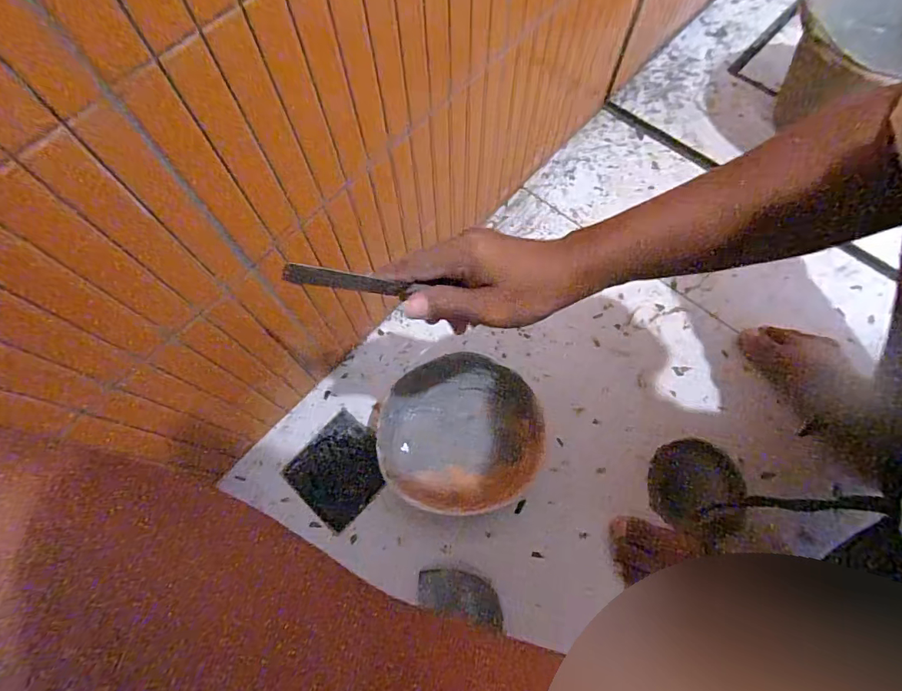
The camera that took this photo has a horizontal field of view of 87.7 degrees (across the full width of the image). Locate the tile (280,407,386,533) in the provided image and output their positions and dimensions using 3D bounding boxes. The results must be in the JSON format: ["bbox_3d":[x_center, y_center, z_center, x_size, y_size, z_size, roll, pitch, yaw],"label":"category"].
[{"bbox_3d":[-0.134,0.148,0.572,0.103,0.011,0.108,39,74,16],"label":"tile"}]

